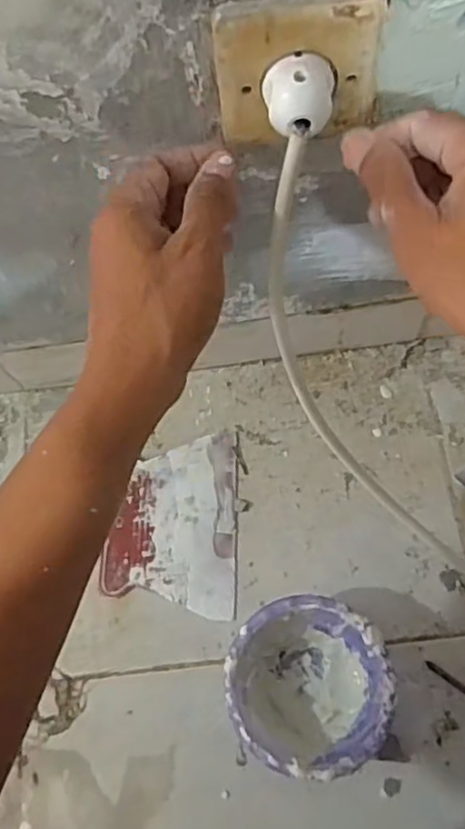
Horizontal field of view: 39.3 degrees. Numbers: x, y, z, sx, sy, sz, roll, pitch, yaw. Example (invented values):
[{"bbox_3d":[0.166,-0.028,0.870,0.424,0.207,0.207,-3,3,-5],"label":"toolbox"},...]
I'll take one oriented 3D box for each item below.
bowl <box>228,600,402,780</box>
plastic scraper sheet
[{"bbox_3d":[0.061,0.217,0.529,0.123,0.059,0.127,-1,71,2],"label":"bowl"},{"bbox_3d":[-0.055,0.099,0.609,0.118,0.004,0.166,0,71,3],"label":"plastic scraper sheet"}]

